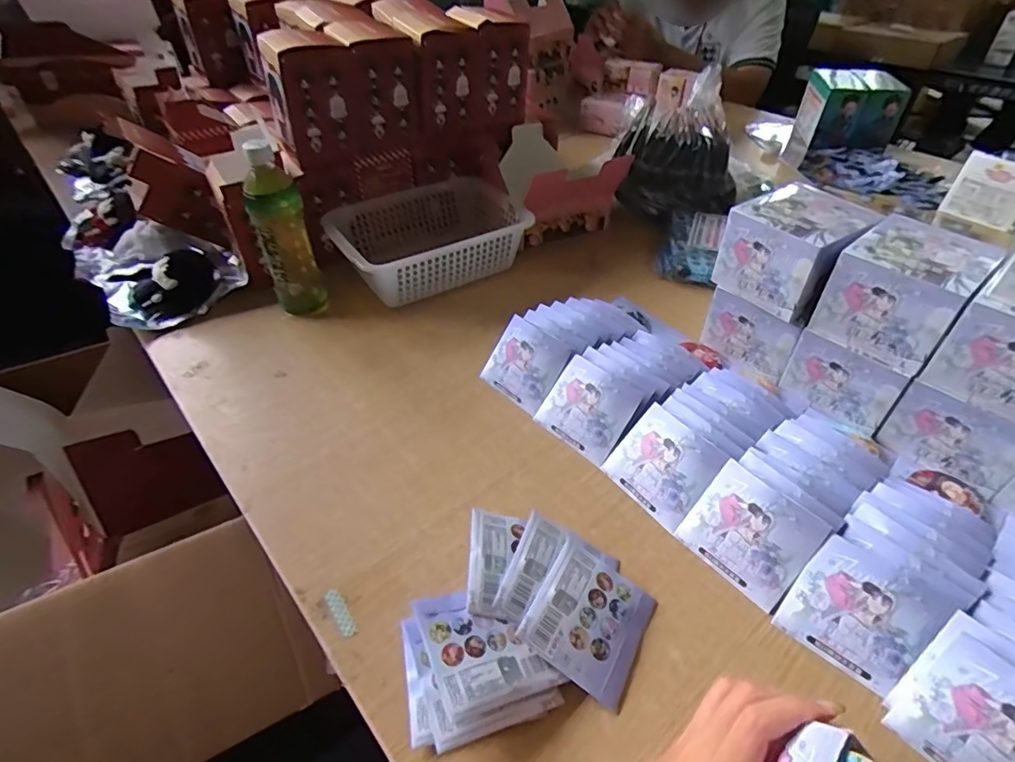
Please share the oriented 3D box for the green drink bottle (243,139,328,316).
[{"bbox_3d":[-0.296,-0.189,0.706,0.066,0.223,0.067,-21,47,-21],"label":"green drink bottle"}]

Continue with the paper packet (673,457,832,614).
[{"bbox_3d":[0.204,0.129,0.454,0.093,0.086,0.011,39,15,33],"label":"paper packet"}]

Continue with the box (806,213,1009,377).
[{"bbox_3d":[0.396,-0.090,0.538,0.112,0.097,0.106,-31,51,-30],"label":"box"}]

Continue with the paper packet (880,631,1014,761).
[{"bbox_3d":[0.314,0.227,0.340,0.091,0.085,0.009,37,17,36],"label":"paper packet"}]

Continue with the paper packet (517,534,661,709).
[{"bbox_3d":[0.065,0.185,0.418,0.088,0.007,0.093,34,51,8],"label":"paper packet"}]

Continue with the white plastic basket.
[{"bbox_3d":[-0.110,-0.207,0.805,0.287,0.094,0.183,-24,48,-25],"label":"white plastic basket"}]

